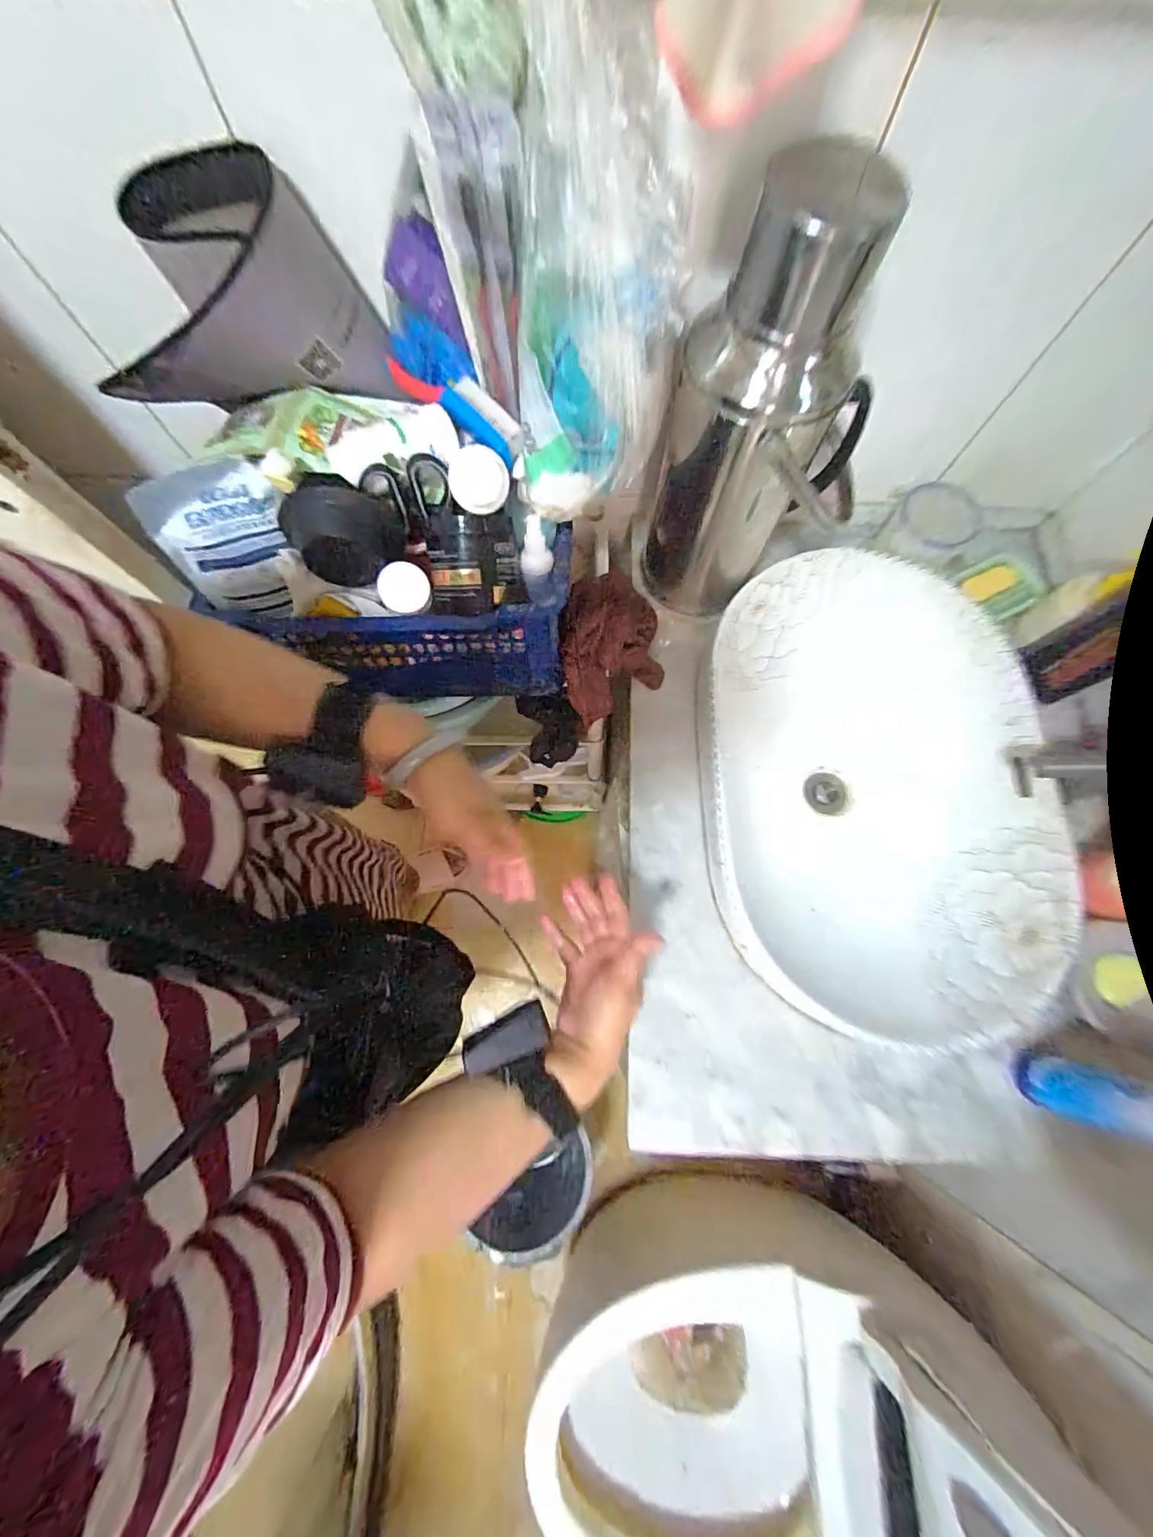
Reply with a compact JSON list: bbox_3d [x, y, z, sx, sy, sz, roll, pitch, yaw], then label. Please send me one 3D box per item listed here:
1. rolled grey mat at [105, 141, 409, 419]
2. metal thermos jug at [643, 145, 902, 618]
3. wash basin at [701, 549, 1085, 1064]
[{"bbox_3d":[-0.289,-0.408,0.439,0.209,0.122,0.120,-9,74,-3],"label":"rolled grey mat"},{"bbox_3d":[0.191,-0.315,0.515,0.200,0.377,0.121,19,74,5],"label":"metal thermos jug"},{"bbox_3d":[0.345,0.017,0.642,0.394,0.146,0.559,1,73,0],"label":"wash basin"}]

